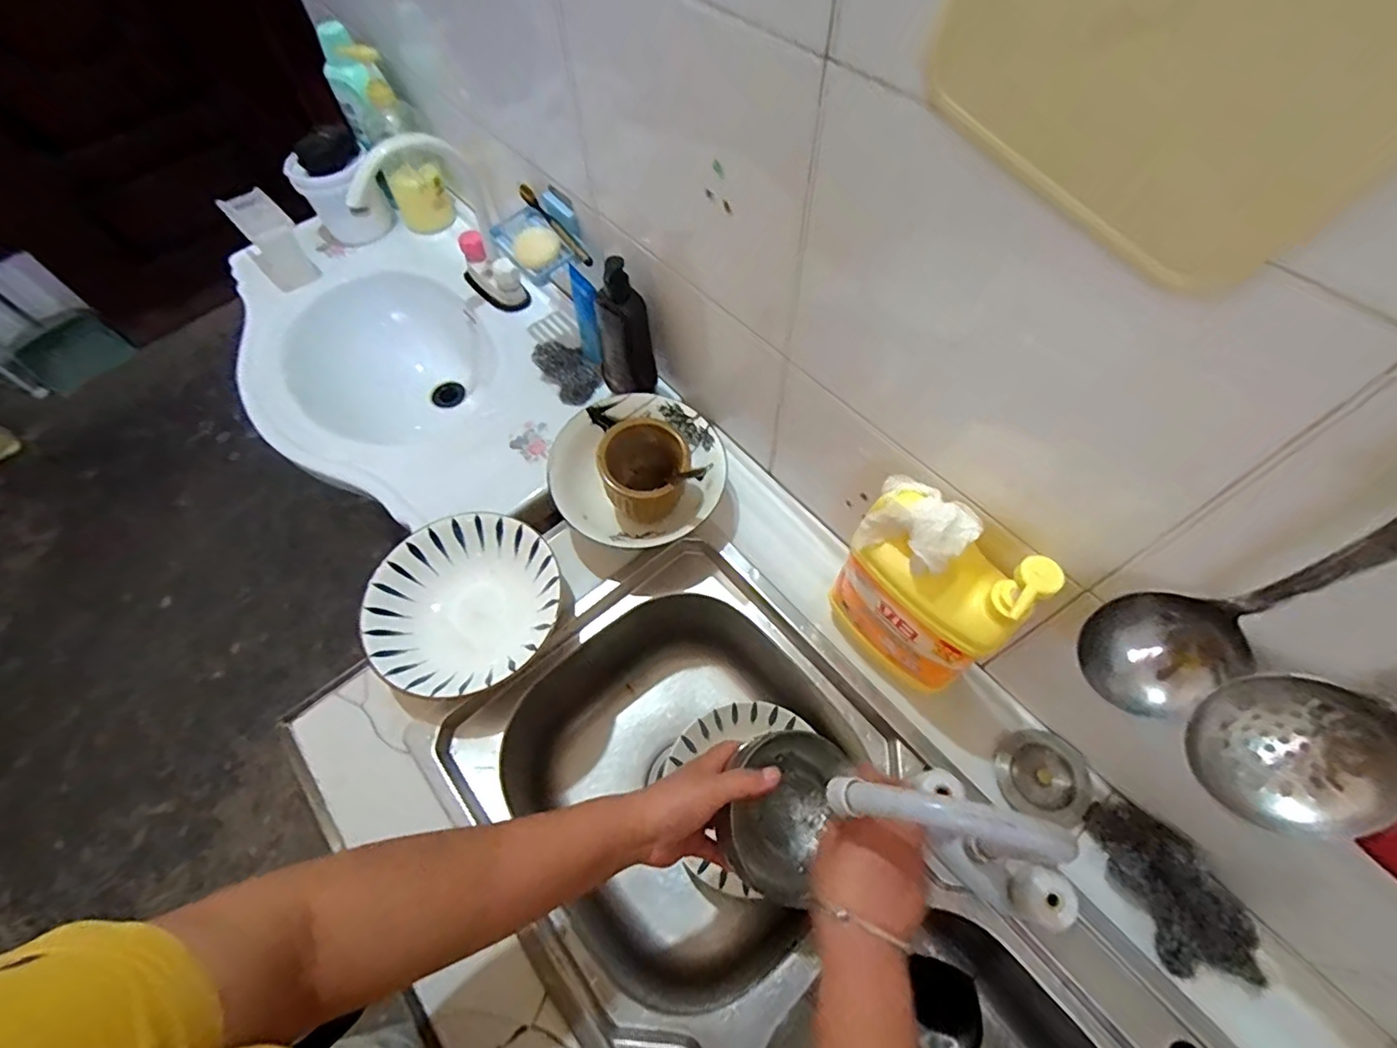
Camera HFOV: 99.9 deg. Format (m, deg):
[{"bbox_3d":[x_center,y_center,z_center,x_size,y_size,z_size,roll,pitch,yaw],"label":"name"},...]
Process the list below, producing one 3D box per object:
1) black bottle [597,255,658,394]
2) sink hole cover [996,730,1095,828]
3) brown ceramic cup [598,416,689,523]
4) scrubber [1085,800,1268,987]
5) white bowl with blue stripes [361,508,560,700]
[{"bbox_3d":[-0.095,-0.237,0.748,0.069,0.190,0.047,-10,61,-4],"label":"black bottle"},{"bbox_3d":[0.331,0.240,0.559,0.081,0.026,0.074,18,63,12],"label":"sink hole cover"},{"bbox_3d":[-0.060,-0.055,0.662,0.095,0.099,0.087,-10,61,-4],"label":"brown ceramic cup"},{"bbox_3d":[0.405,0.312,0.500,0.072,0.033,0.144,-21,62,-9],"label":"scrubber"},{"bbox_3d":[-0.249,0.088,0.639,0.193,0.045,0.197,-1,61,1],"label":"white bowl with blue stripes"}]

